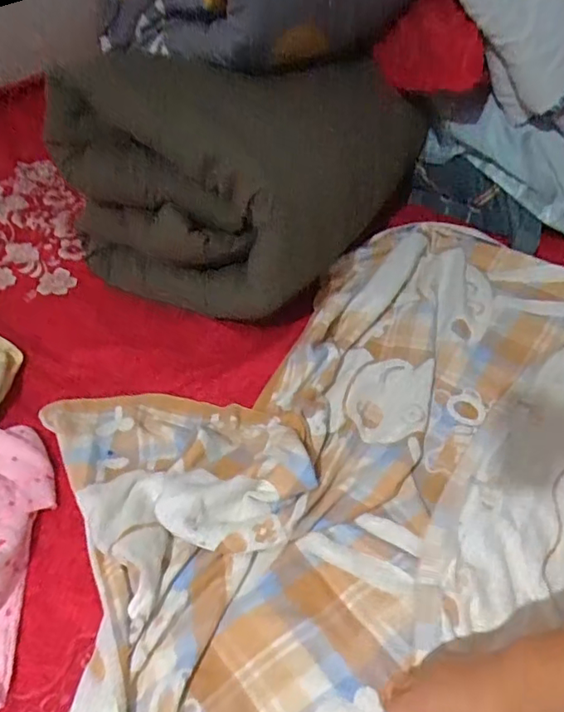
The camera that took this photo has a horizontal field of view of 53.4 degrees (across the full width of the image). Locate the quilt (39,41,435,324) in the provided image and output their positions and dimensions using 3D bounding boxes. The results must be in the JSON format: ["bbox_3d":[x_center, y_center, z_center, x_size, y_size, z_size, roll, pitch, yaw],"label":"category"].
[{"bbox_3d":[-0.049,-0.308,0.919,0.365,0.292,0.495,28,49,32],"label":"quilt"}]

